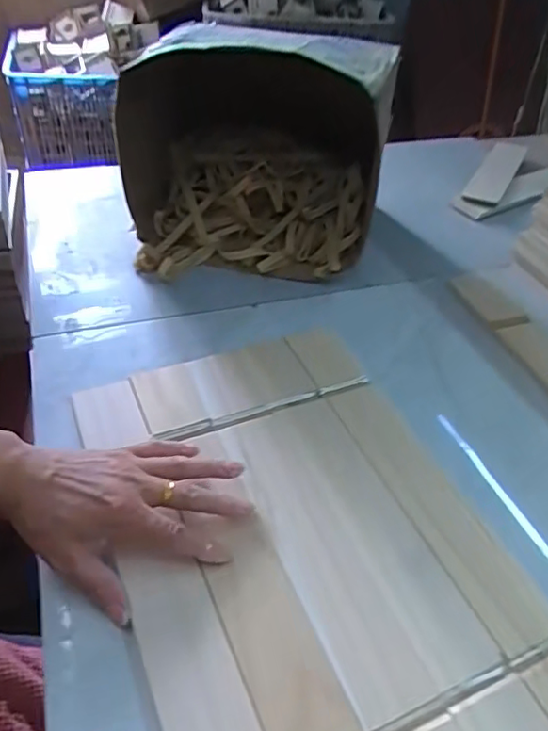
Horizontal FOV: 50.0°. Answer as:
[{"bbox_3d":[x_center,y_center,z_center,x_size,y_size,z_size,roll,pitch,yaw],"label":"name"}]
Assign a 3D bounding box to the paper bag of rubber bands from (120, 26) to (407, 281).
[{"bbox_3d":[-0.020,-0.256,0.721,0.297,0.237,0.239,10,43,7],"label":"paper bag of rubber bands"}]

